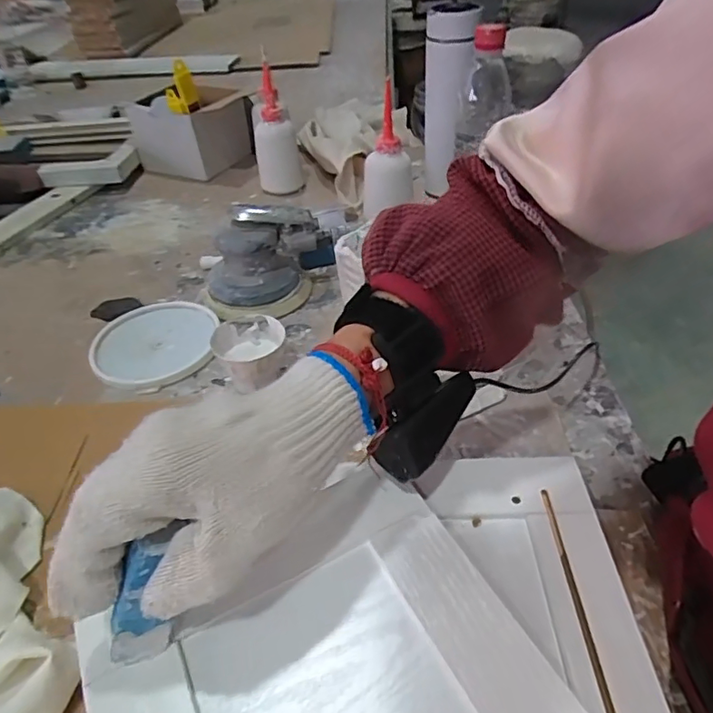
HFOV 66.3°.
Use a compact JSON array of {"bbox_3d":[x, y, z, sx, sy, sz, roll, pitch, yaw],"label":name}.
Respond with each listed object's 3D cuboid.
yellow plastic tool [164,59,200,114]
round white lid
[{"bbox_3d":[-0.250,-0.380,0.770,0.045,0.071,0.045,-12,41,-10],"label":"yellow plastic tool"},{"bbox_3d":[-0.196,-0.016,0.537,0.119,0.014,0.128,-2,40,2],"label":"round white lid"}]

